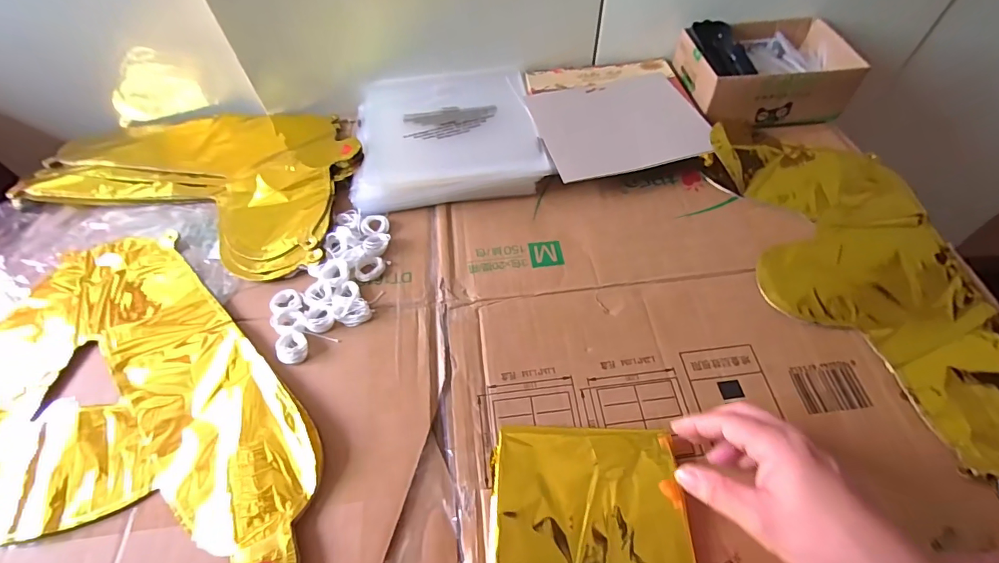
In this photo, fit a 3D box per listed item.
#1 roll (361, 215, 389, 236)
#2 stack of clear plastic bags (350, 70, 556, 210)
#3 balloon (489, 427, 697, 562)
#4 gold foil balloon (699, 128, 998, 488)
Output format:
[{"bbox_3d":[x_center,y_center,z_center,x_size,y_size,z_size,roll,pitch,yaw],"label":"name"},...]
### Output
[{"bbox_3d":[-0.134,-0.060,0.478,0.028,0.009,0.029,-1,57,2],"label":"roll"},{"bbox_3d":[-0.064,-0.189,0.545,0.212,0.028,0.225,-9,58,-3],"label":"stack of clear plastic bags"},{"bbox_3d":[0.064,0.165,0.324,0.138,0.012,0.110,0,57,2],"label":"balloon"},{"bbox_3d":[0.354,0.000,0.411,0.197,0.028,0.397,-8,56,-4],"label":"gold foil balloon"}]

